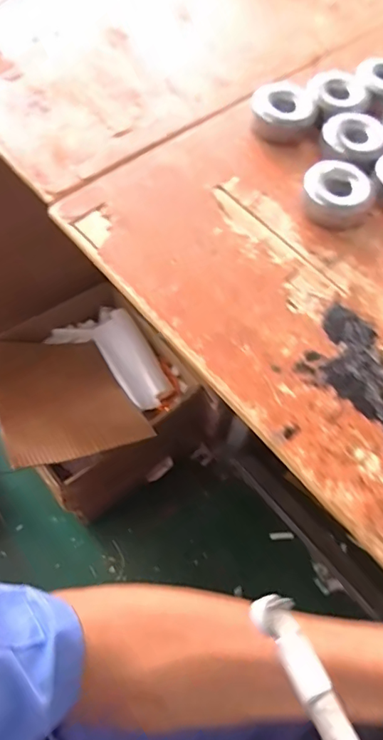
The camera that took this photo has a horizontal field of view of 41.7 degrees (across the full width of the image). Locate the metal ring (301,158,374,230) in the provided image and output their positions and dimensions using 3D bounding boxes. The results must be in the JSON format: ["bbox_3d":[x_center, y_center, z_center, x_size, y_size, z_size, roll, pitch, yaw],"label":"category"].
[{"bbox_3d":[0.160,-0.192,0.549,0.072,0.033,0.069,0,64,-2],"label":"metal ring"}]

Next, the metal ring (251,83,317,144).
[{"bbox_3d":[0.109,-0.302,0.596,0.072,0.034,0.070,5,64,0],"label":"metal ring"}]

